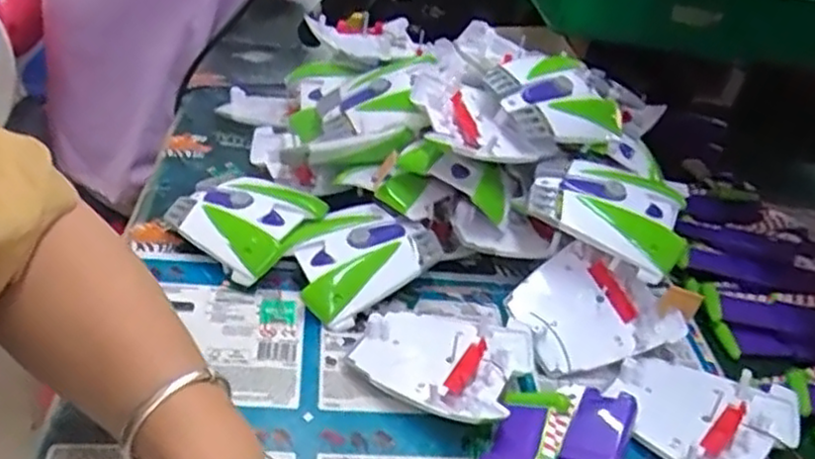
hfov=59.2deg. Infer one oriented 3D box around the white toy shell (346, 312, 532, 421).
[{"bbox_3d":[0.021,0.086,0.480,0.107,0.024,0.094,21,37,17],"label":"white toy shell"}]

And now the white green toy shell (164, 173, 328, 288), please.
[{"bbox_3d":[-0.128,-0.007,0.564,0.109,0.041,0.093,25,38,21],"label":"white green toy shell"}]

